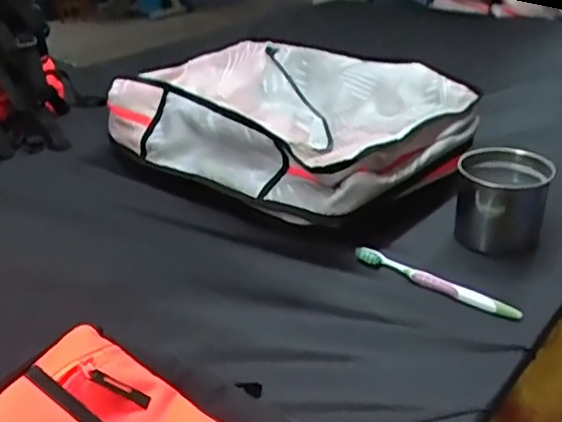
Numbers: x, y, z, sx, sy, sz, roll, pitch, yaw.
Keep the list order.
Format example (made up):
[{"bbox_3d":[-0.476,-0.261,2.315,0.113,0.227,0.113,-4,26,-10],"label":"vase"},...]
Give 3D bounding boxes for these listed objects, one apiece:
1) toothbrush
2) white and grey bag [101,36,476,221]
[{"bbox_3d":[0.166,0.073,0.633,0.184,0.014,0.017,20,36,34],"label":"toothbrush"},{"bbox_3d":[0.040,-0.160,0.939,0.496,0.114,0.460,19,36,34],"label":"white and grey bag"}]

